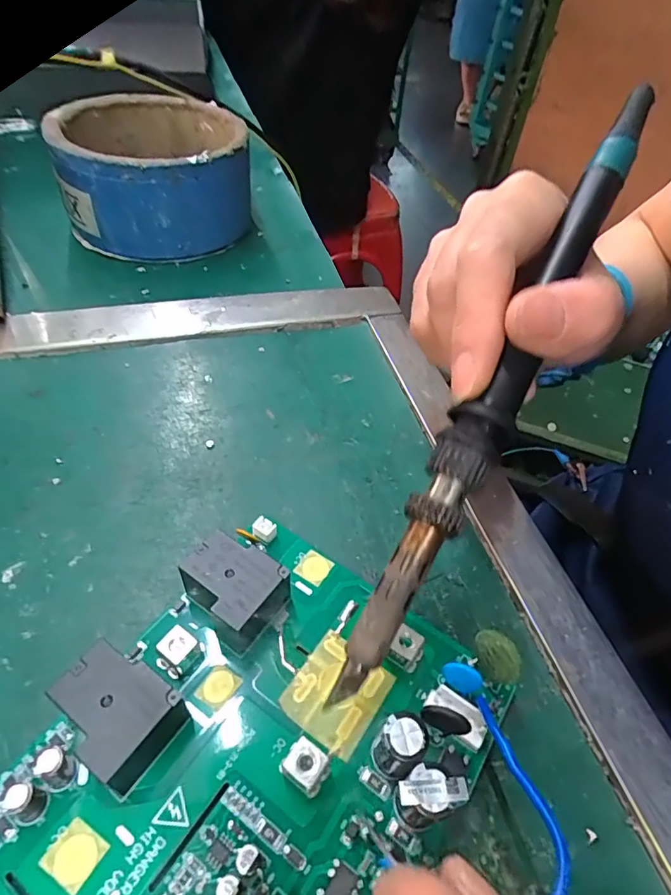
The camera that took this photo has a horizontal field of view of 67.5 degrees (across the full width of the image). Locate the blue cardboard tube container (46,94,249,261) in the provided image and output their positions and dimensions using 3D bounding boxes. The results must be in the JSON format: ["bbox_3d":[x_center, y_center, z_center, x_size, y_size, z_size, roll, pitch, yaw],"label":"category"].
[{"bbox_3d":[-0.116,-0.179,0.333,0.117,0.065,0.120,0,48,-6],"label":"blue cardboard tube container"}]

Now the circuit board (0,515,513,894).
[{"bbox_3d":[-0.021,0.086,0.146,0.109,0.025,0.125,30,52,20],"label":"circuit board"}]

